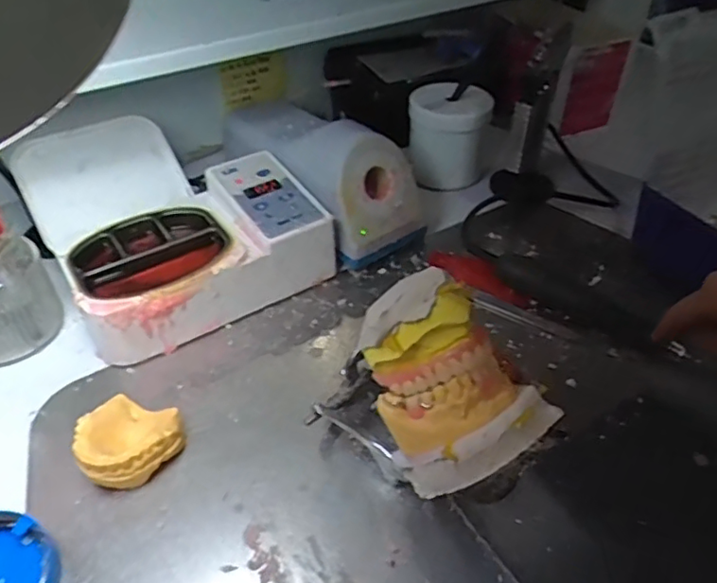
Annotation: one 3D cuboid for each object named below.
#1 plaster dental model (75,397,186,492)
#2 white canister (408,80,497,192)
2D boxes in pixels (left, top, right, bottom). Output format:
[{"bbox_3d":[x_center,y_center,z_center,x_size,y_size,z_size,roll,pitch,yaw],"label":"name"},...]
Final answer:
[{"bbox_3d":[-0.139,0.090,0.354,0.057,0.027,0.055,17,44,19],"label":"plaster dental model"},{"bbox_3d":[0.087,-0.149,0.569,0.076,0.079,0.061,10,44,12],"label":"white canister"}]

